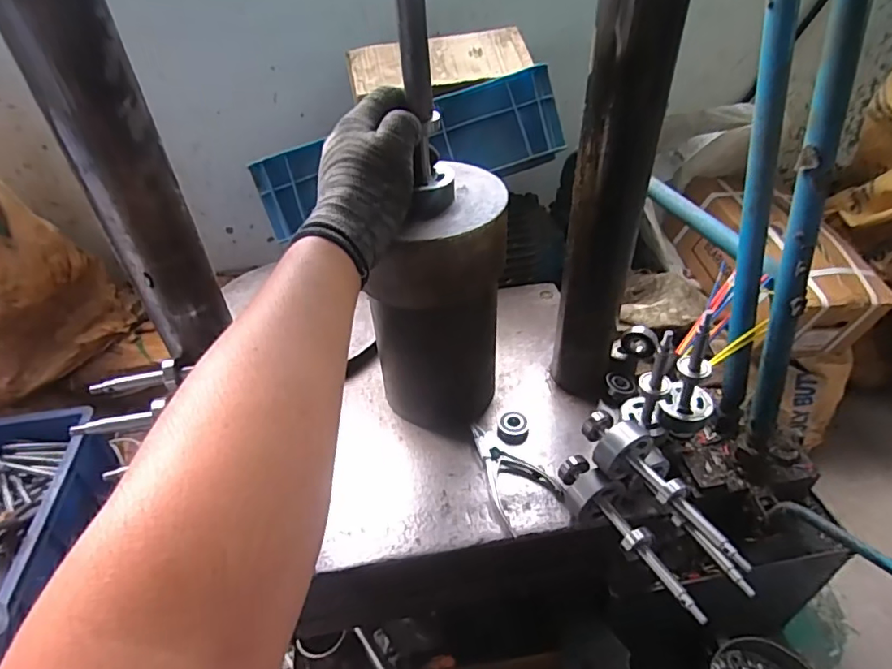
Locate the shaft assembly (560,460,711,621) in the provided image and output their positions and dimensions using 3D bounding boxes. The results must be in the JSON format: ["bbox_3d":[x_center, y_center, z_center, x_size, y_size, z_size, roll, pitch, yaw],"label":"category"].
[{"bbox_3d":[0.154,0.170,0.458,0.046,0.036,0.166,-19,43,-17],"label":"shaft assembly"}]

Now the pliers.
[{"bbox_3d":[0.062,0.138,0.539,0.066,0.012,0.120,-19,43,-17],"label":"pliers"}]

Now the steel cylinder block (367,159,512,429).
[{"bbox_3d":[-0.005,-0.017,0.531,0.129,0.248,0.122,-8,41,-5],"label":"steel cylinder block"}]

